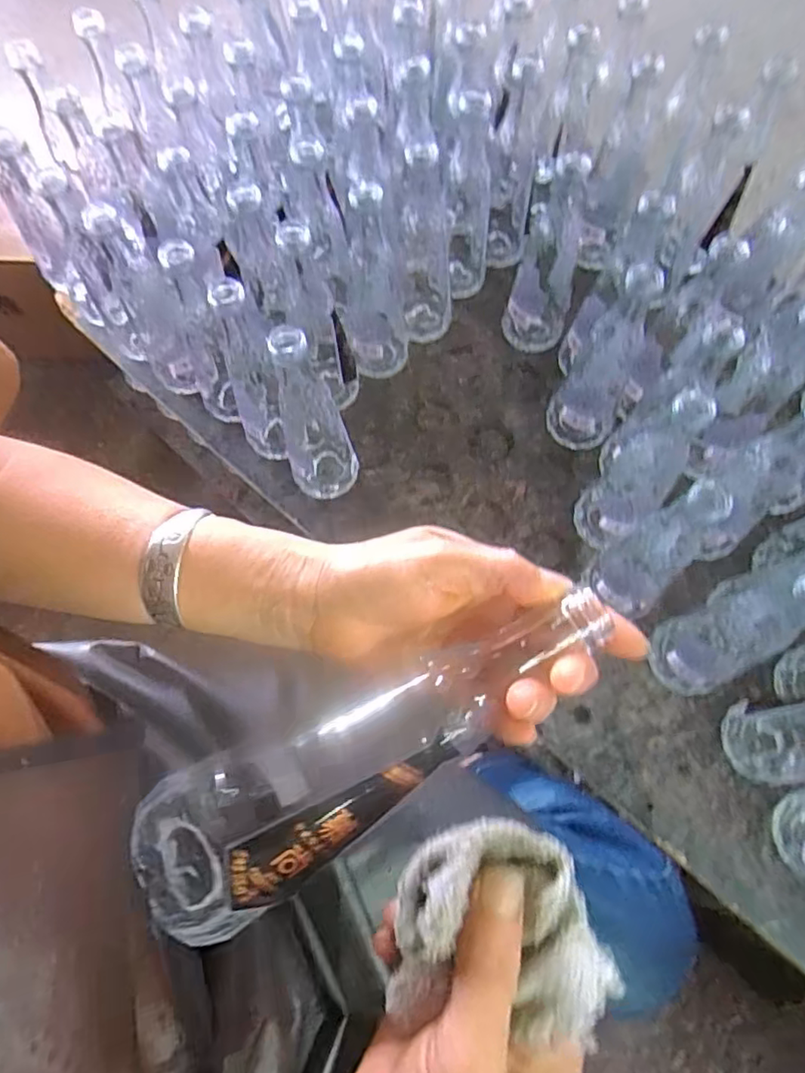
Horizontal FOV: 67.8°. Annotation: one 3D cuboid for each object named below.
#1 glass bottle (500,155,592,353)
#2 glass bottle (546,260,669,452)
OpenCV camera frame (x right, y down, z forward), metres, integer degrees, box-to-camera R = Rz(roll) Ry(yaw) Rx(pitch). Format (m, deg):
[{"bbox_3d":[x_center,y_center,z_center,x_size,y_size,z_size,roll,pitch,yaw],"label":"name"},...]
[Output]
[{"bbox_3d":[0.148,-0.272,0.622,0.067,0.187,0.058,18,72,8],"label":"glass bottle"},{"bbox_3d":[0.188,-0.155,0.563,0.063,0.213,0.051,32,74,13],"label":"glass bottle"}]

